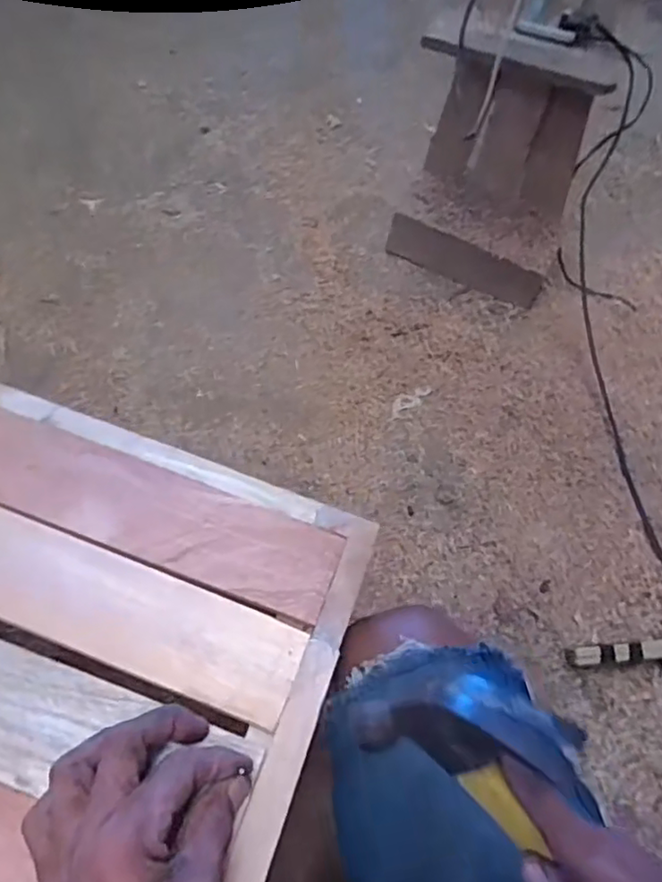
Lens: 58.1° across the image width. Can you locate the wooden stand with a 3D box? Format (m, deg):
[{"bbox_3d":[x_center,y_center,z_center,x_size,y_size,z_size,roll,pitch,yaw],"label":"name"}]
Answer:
[{"bbox_3d":[0.275,-0.452,0.971,0.269,0.378,0.153,25,60,11],"label":"wooden stand"}]

